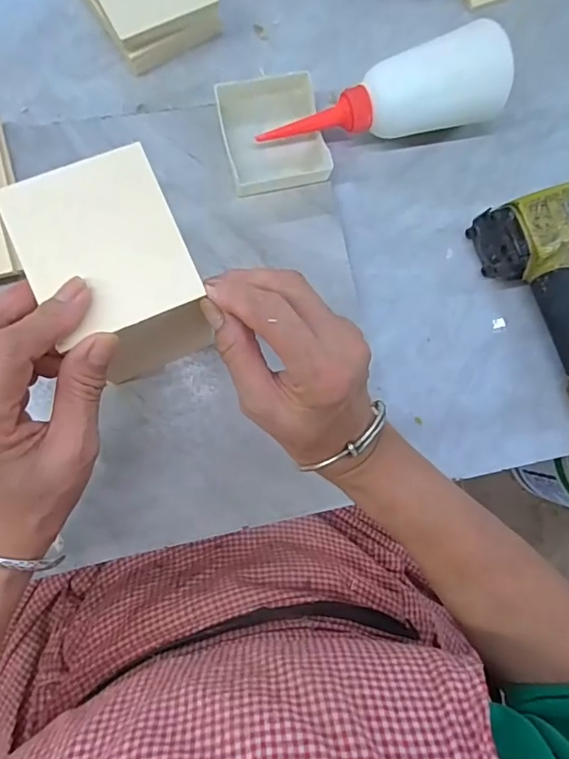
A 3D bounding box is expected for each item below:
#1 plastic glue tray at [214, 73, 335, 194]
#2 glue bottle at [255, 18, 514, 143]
[{"bbox_3d":[-0.008,-0.177,0.366,0.071,0.022,0.075,-14,88,-8],"label":"plastic glue tray"},{"bbox_3d":[0.071,-0.203,0.361,0.177,0.059,0.059,-8,87,-8],"label":"glue bottle"}]

